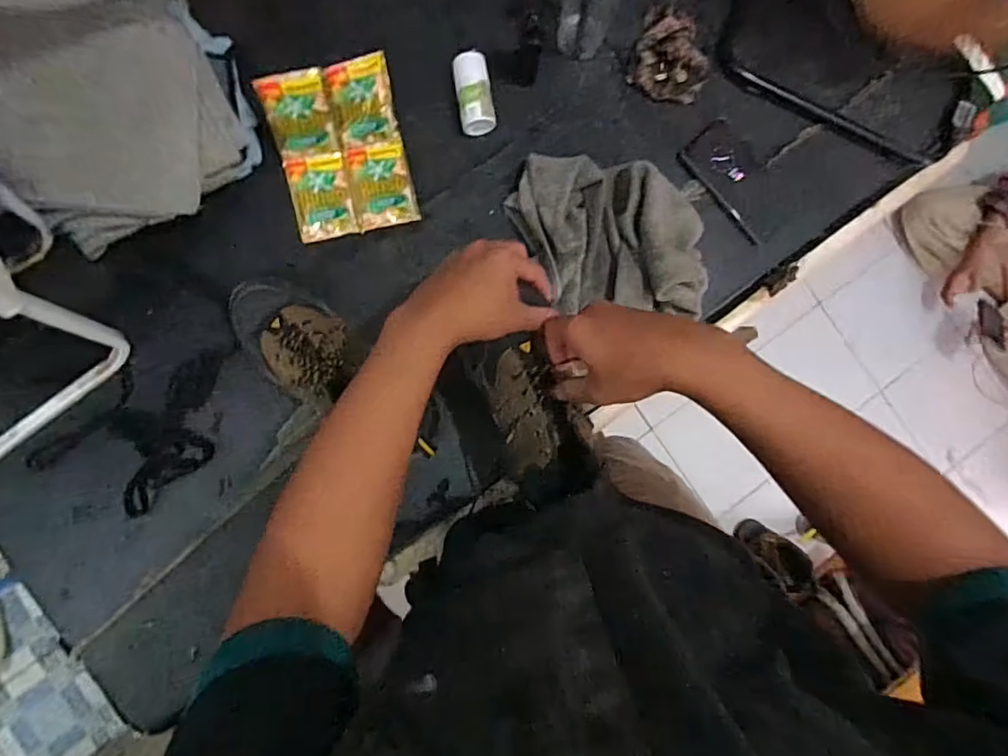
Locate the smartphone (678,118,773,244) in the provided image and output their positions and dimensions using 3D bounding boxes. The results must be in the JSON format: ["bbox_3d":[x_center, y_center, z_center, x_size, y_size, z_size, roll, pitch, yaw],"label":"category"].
[{"bbox_3d":[0.308,-0.261,0.722,0.080,0.006,0.157,-40,92,-6],"label":"smartphone"}]

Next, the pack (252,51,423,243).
[{"bbox_3d":[-0.192,-0.267,0.647,0.148,0.084,0.170,-13,89,-6],"label":"pack"}]

